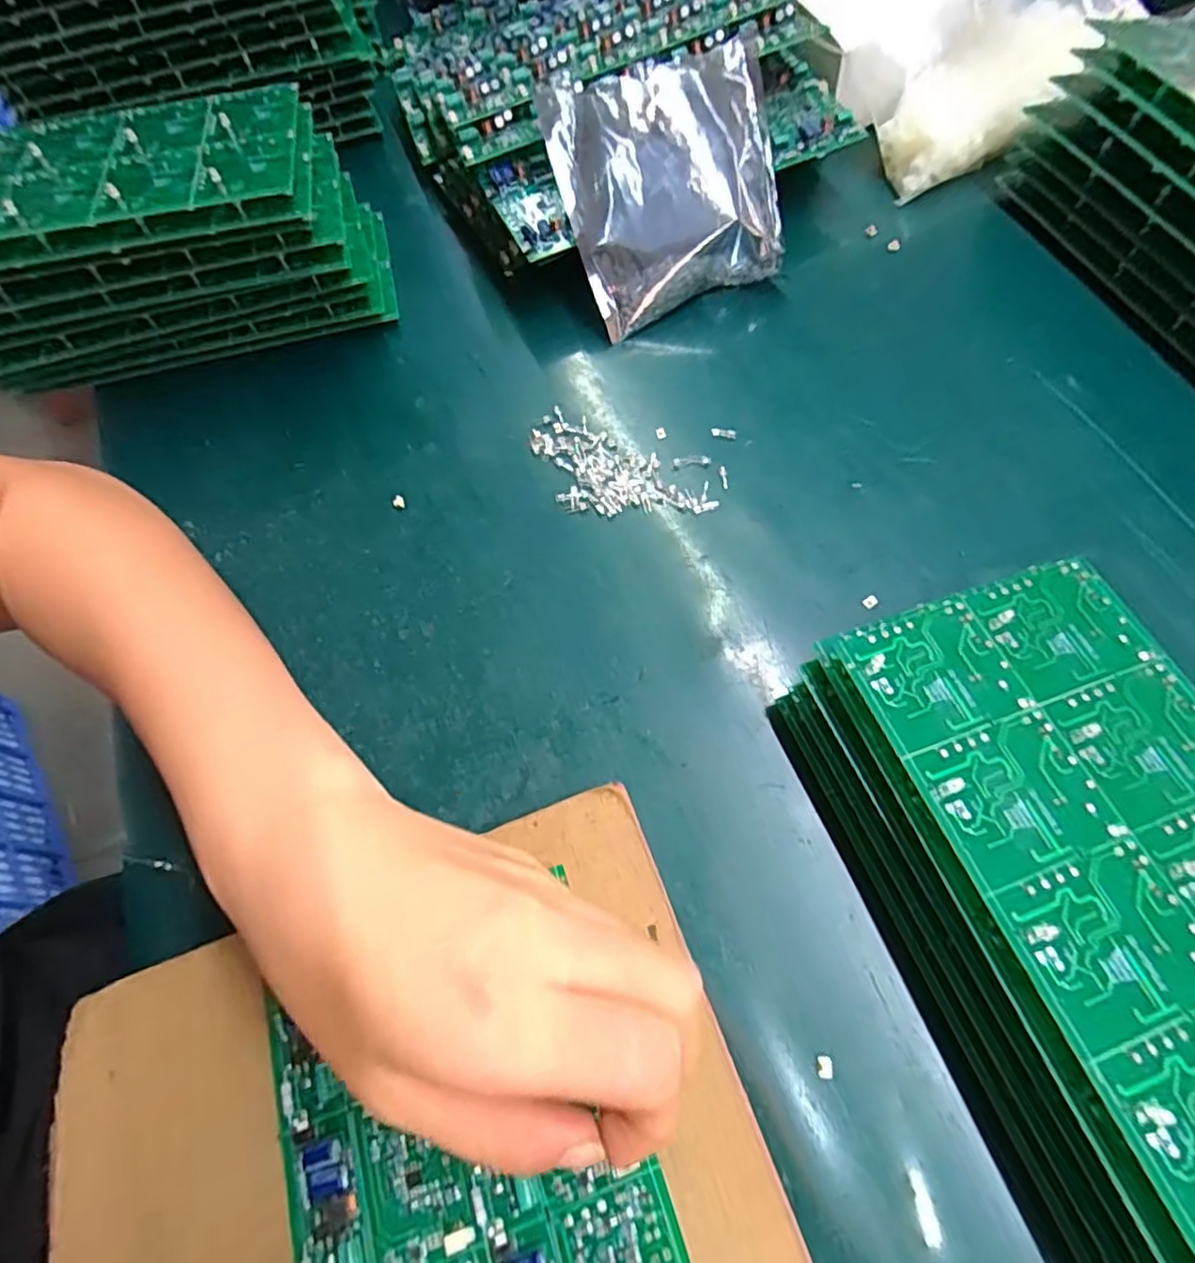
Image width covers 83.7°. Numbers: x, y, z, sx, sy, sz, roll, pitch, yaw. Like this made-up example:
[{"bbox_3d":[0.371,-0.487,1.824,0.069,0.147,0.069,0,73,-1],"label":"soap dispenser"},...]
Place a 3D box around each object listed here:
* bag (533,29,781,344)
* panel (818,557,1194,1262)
[{"bbox_3d":[0.043,-0.250,0.375,0.121,0.027,0.125,-18,101,-3],"label":"bag"},{"bbox_3d":[0.172,0.081,0.199,0.105,0.004,0.222,-18,64,-9],"label":"panel"}]

